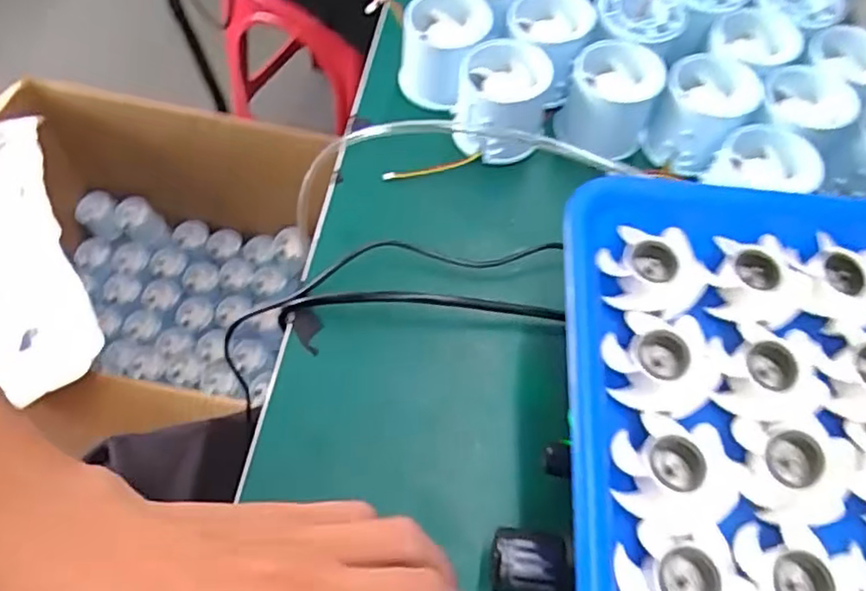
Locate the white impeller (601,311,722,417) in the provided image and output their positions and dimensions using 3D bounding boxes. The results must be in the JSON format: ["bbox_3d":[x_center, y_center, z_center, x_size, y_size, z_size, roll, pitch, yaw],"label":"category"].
[{"bbox_3d":[0.098,0.028,0.271,0.049,0.024,0.041,4,61,-2],"label":"white impeller"}]

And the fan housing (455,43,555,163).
[{"bbox_3d":[0.042,-0.116,0.400,0.054,0.045,0.055,4,61,-2],"label":"fan housing"}]

